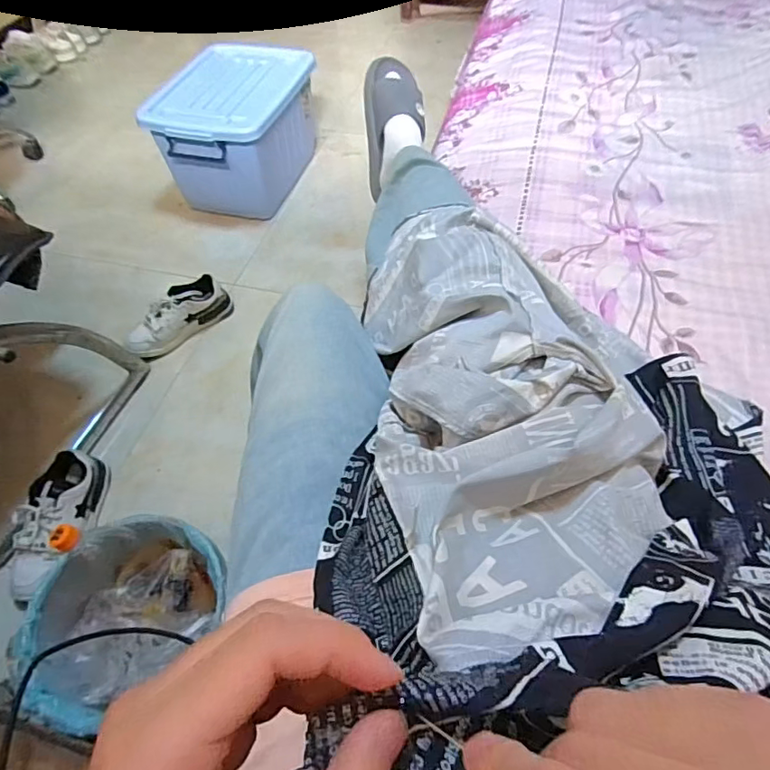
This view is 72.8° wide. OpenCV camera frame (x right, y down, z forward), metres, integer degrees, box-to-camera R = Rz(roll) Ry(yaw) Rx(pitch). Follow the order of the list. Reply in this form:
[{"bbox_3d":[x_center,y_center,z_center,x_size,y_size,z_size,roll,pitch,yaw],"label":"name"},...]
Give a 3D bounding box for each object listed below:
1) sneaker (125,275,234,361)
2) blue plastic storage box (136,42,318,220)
[{"bbox_3d":[-0.498,-0.164,1.261,0.265,0.098,0.092,-37,62,-22],"label":"sneaker"},{"bbox_3d":[-0.424,-0.730,1.528,0.348,0.299,0.440,14,56,12],"label":"blue plastic storage box"}]

